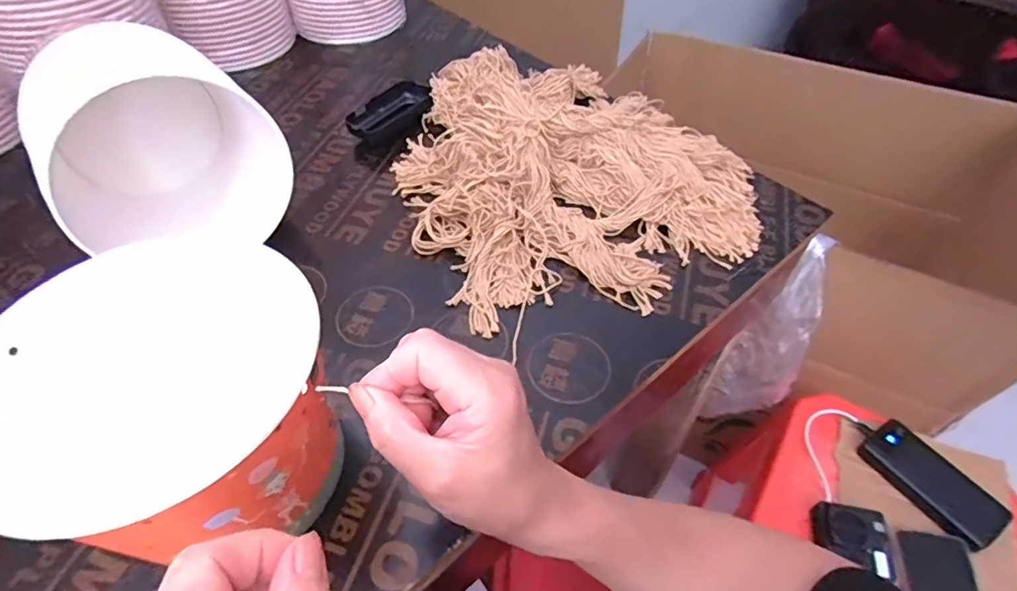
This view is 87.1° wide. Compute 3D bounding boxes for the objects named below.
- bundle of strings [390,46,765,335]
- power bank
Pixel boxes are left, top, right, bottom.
[{"bbox_3d":[0.055,-0.142,0.535,0.317,0.064,0.342,0,50,1],"label":"bundle of strings"},{"bbox_3d":[0.534,0.232,0.674,0.080,0.018,0.154,-26,54,-20],"label":"power bank"}]

